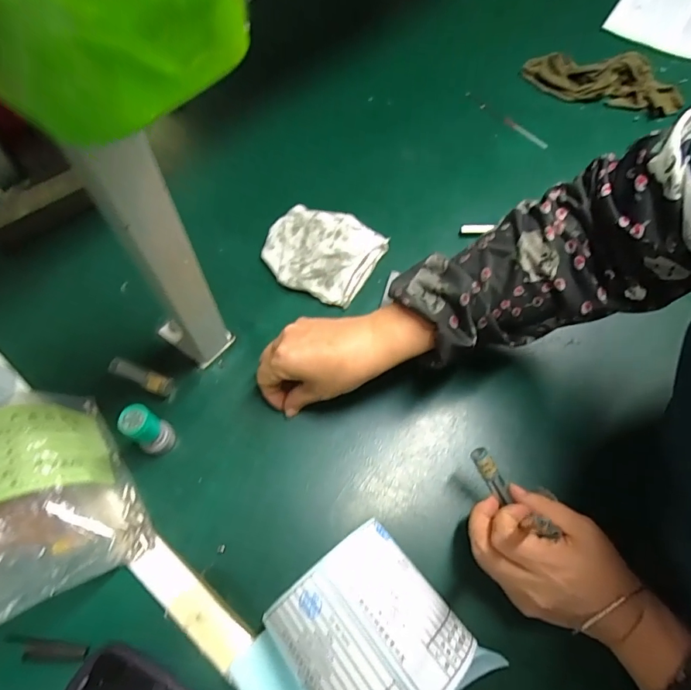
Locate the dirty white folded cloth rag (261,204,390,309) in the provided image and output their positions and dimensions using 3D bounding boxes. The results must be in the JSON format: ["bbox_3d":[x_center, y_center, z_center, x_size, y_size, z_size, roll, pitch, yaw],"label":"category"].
[{"bbox_3d":[-0.025,-0.099,0.445,0.110,0.019,0.100,29,66,12],"label":"dirty white folded cloth rag"}]

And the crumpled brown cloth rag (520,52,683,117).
[{"bbox_3d":[0.352,-0.358,0.588,0.212,0.031,0.082,10,63,3],"label":"crumpled brown cloth rag"}]

